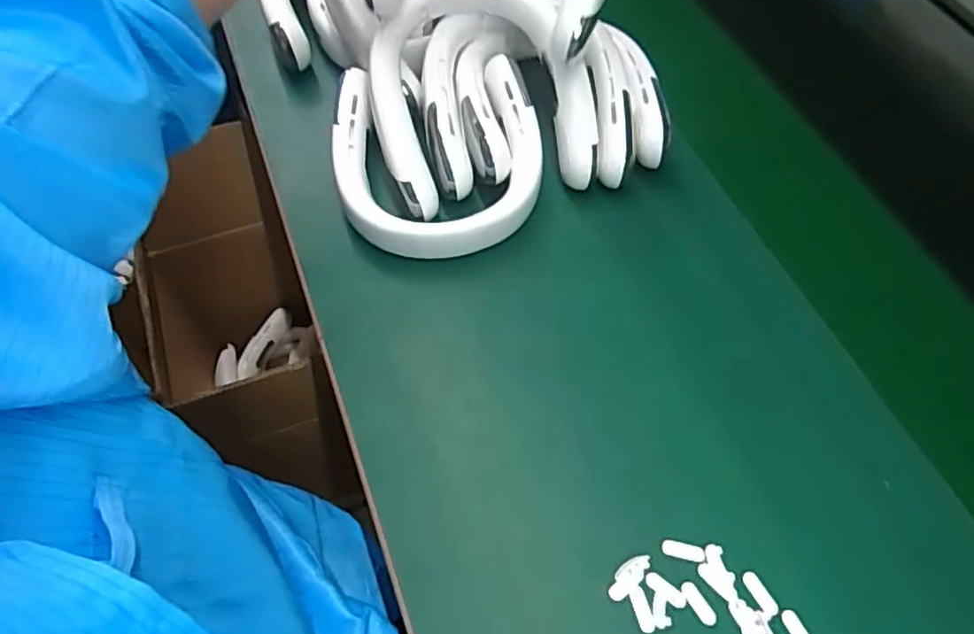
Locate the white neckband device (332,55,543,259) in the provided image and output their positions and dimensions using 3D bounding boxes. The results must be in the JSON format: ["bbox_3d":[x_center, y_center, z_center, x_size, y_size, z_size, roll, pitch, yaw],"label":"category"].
[{"bbox_3d":[-0.045,-0.144,0.578,0.183,0.059,0.192,-8,60,-4],"label":"white neckband device"}]

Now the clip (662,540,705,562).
[{"bbox_3d":[0.133,0.158,0.431,0.028,0.004,0.011,12,61,7],"label":"clip"}]

